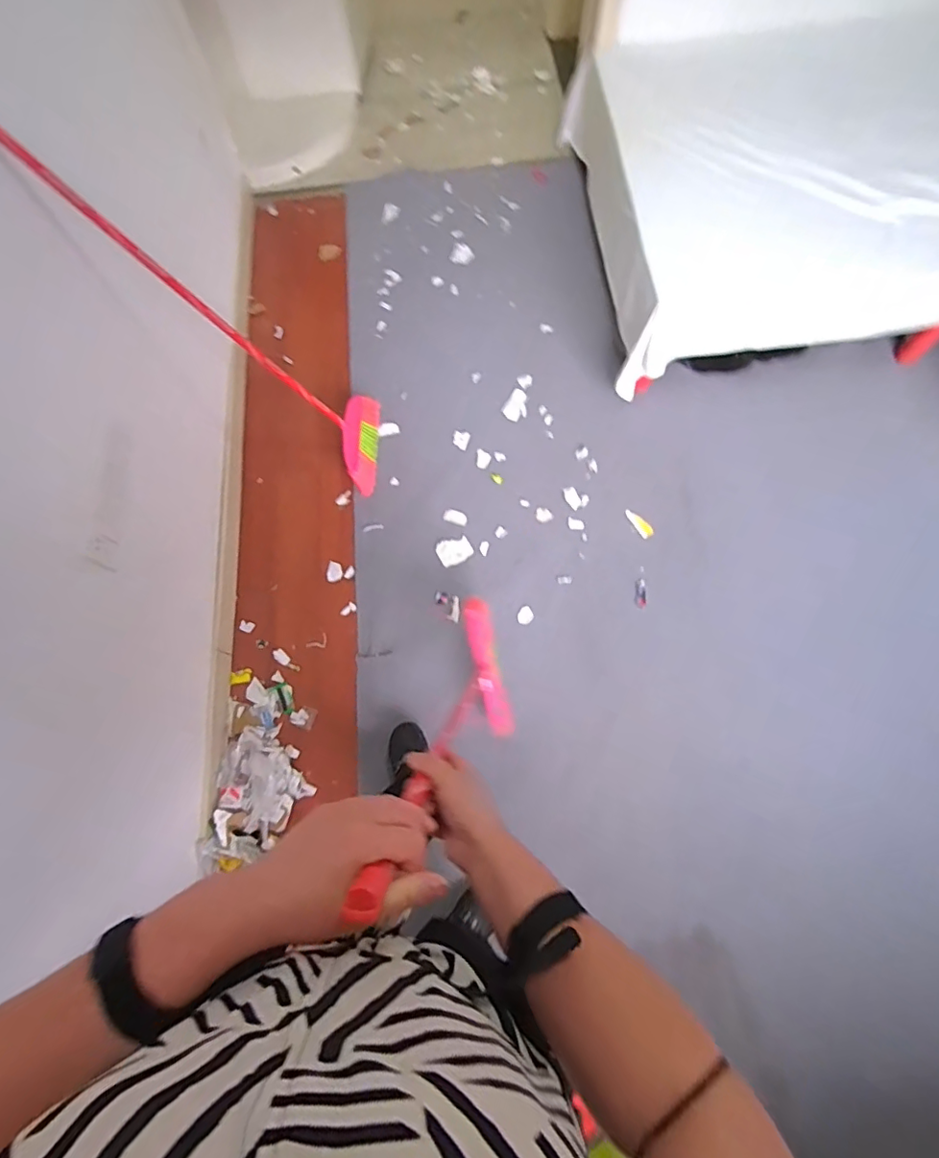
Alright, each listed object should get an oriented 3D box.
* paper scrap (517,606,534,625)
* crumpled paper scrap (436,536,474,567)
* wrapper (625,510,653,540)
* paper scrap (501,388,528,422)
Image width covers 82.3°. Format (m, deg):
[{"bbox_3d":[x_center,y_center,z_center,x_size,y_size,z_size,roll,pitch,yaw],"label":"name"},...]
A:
[{"bbox_3d":[0.166,0.110,1.595,0.050,0.010,0.045,-40,74,-12],"label":"paper scrap"},{"bbox_3d":[-0.045,-0.087,1.647,0.105,0.009,0.082,-21,71,-6],"label":"crumpled paper scrap"},{"bbox_3d":[0.536,-0.177,1.692,0.046,0.012,0.110,-31,72,-9],"label":"wrapper"},{"bbox_3d":[0.167,-0.598,1.849,0.082,0.009,0.126,30,72,8],"label":"paper scrap"}]

